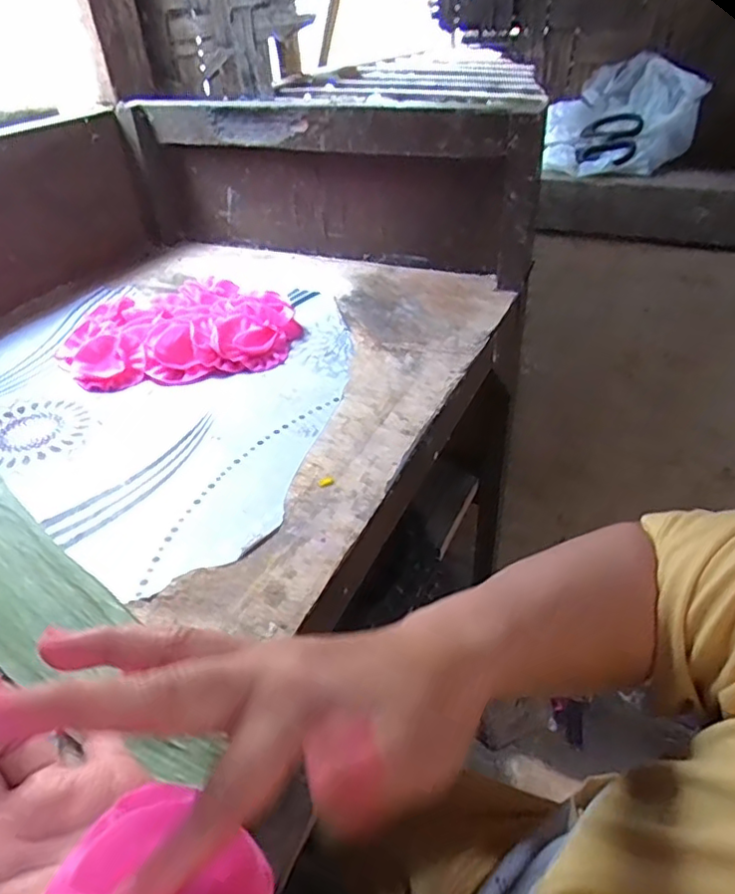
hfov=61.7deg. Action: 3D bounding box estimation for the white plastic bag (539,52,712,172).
[{"bbox_3d":[0.279,-0.367,0.685,0.163,0.115,0.112,13,40,20],"label":"white plastic bag"}]

